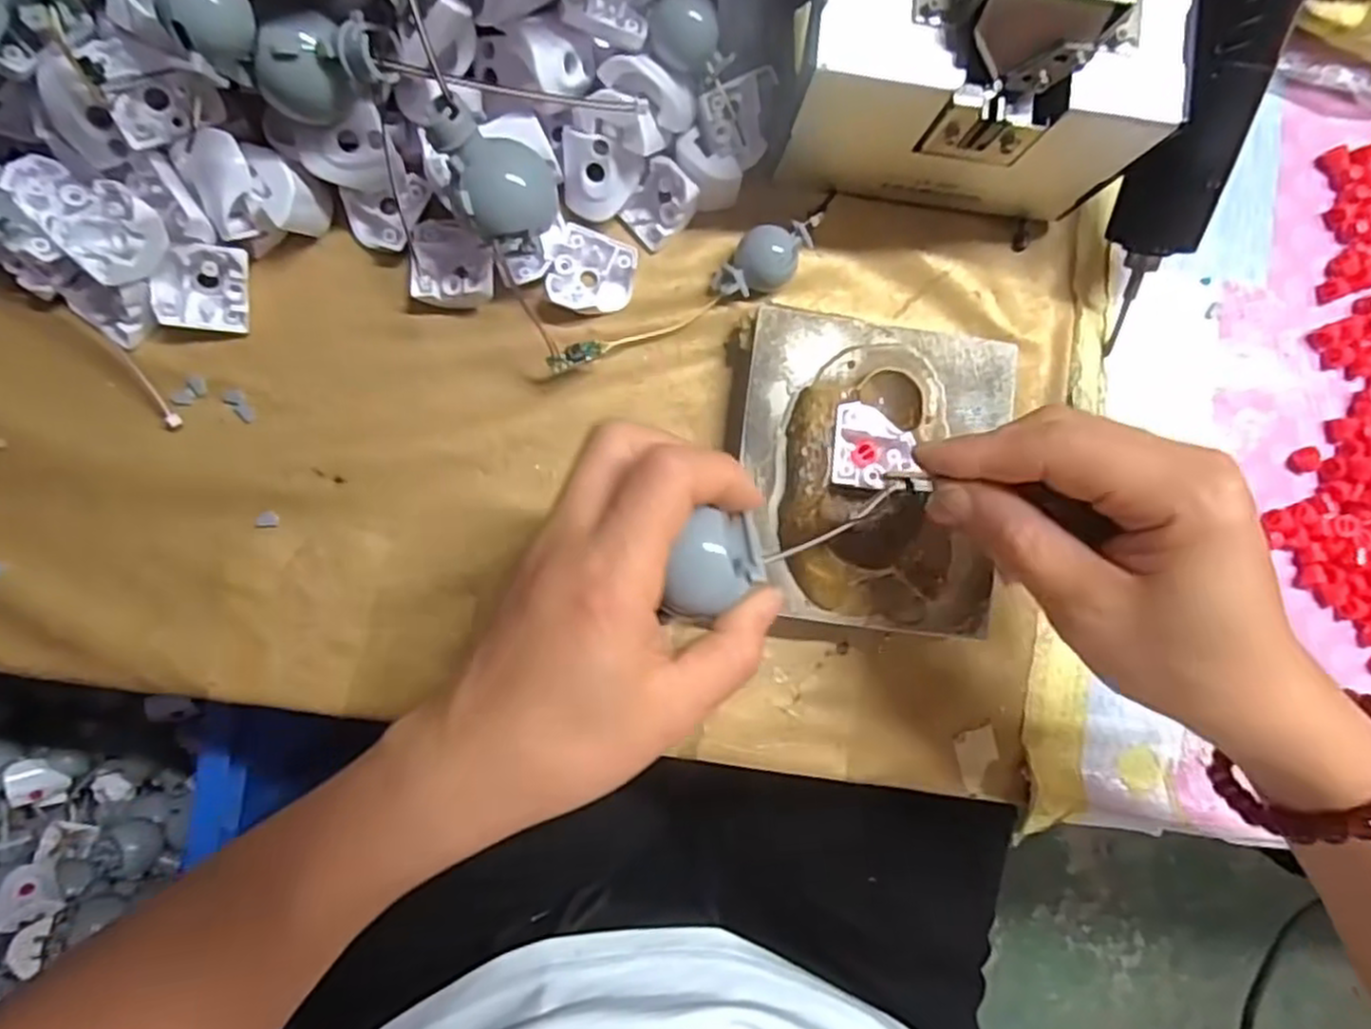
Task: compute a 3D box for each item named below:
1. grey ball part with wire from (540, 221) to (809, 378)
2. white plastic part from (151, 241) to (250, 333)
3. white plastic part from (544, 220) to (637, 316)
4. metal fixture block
[{"bbox_3d":[-0.003,-0.085,0.298,0.112,0.020,0.022,-24,90,-4],"label":"grey ball part with wire"},{"bbox_3d":[-0.181,-0.086,0.281,0.031,0.008,0.032,5,124,-19],"label":"white plastic part"},{"bbox_3d":[-0.038,-0.093,0.298,0.032,0.015,0.032,20,87,-3],"label":"white plastic part"},{"bbox_3d":[0.071,-0.016,0.290,0.099,0.028,0.113,7,88,-3],"label":"metal fixture block"}]

